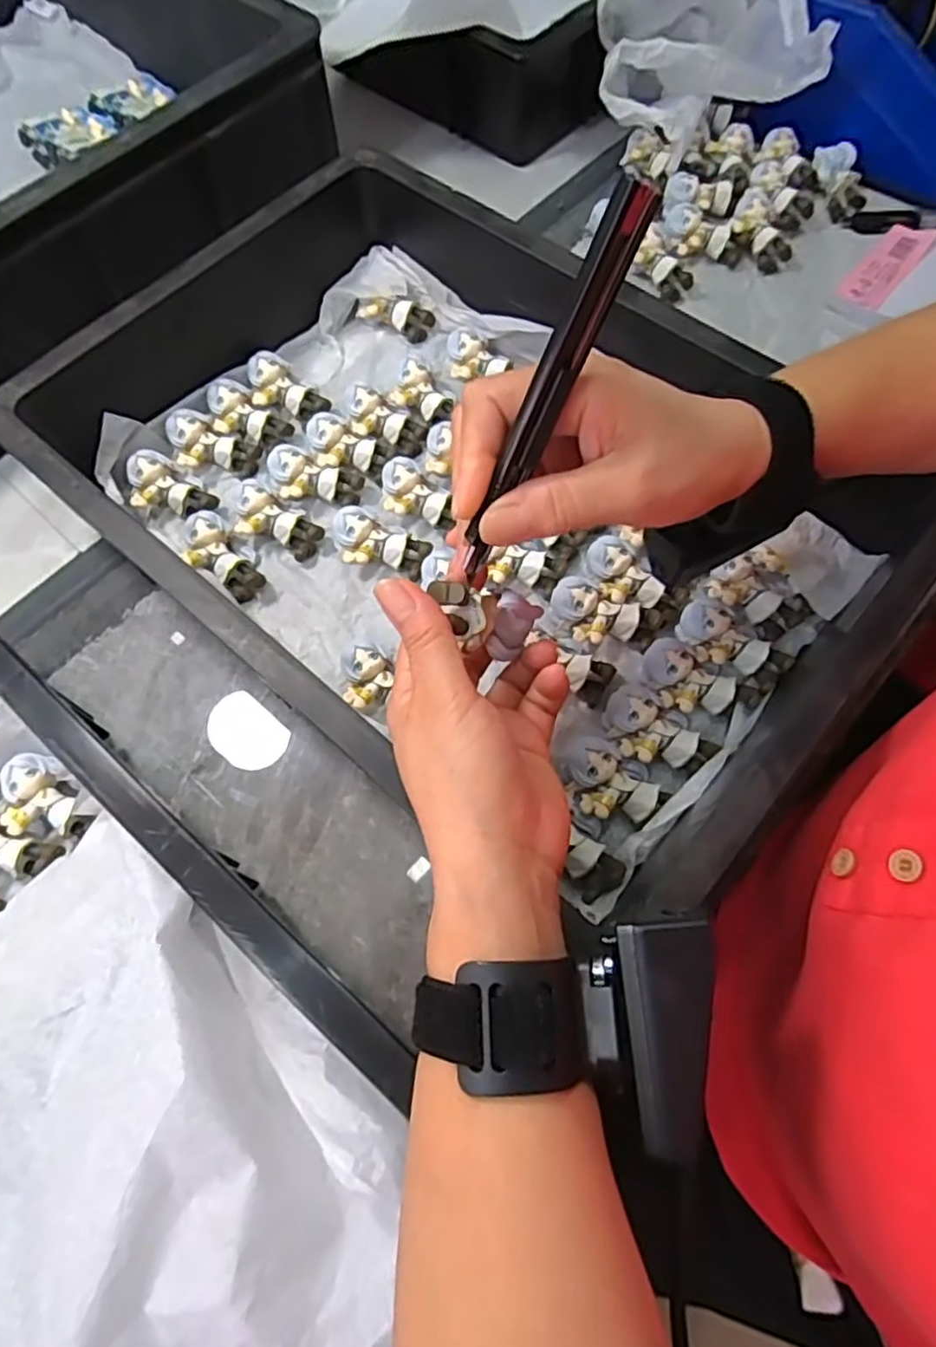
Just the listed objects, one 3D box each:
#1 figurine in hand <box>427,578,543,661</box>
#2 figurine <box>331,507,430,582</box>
[{"bbox_3d":[0.006,-0.026,0.294,0.029,0.055,0.025,-31,63,32],"label":"figurine in hand"},{"bbox_3d":[-0.056,-0.081,0.430,0.061,0.018,0.035,22,69,-5],"label":"figurine"}]

